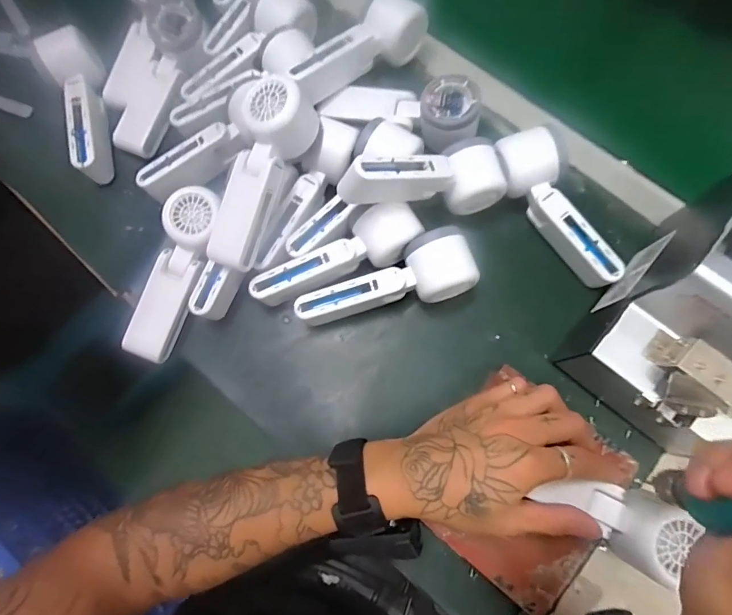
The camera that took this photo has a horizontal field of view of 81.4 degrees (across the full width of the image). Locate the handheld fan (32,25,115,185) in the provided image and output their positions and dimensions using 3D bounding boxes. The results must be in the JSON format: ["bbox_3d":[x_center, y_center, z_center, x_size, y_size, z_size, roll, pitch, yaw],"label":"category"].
[{"bbox_3d":[-0.298,-0.207,0.444,0.040,0.053,0.151,-13,88,-2],"label":"handheld fan"}]

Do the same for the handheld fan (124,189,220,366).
[{"bbox_3d":[-0.182,-0.028,0.404,0.046,0.030,0.172,24,99,7],"label":"handheld fan"}]

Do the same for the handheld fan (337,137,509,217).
[{"bbox_3d":[0.054,-0.118,0.383,0.159,0.052,0.055,-8,74,-24],"label":"handheld fan"}]

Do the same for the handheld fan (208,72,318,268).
[{"bbox_3d":[-0.096,-0.117,0.382,0.059,0.043,0.166,23,96,7],"label":"handheld fan"}]

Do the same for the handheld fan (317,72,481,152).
[{"bbox_3d":[0.038,-0.202,0.439,0.154,0.052,0.060,8,76,4],"label":"handheld fan"}]

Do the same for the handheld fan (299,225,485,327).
[{"bbox_3d":[0.017,-0.024,0.398,0.163,0.053,0.059,-15,76,-2],"label":"handheld fan"}]

